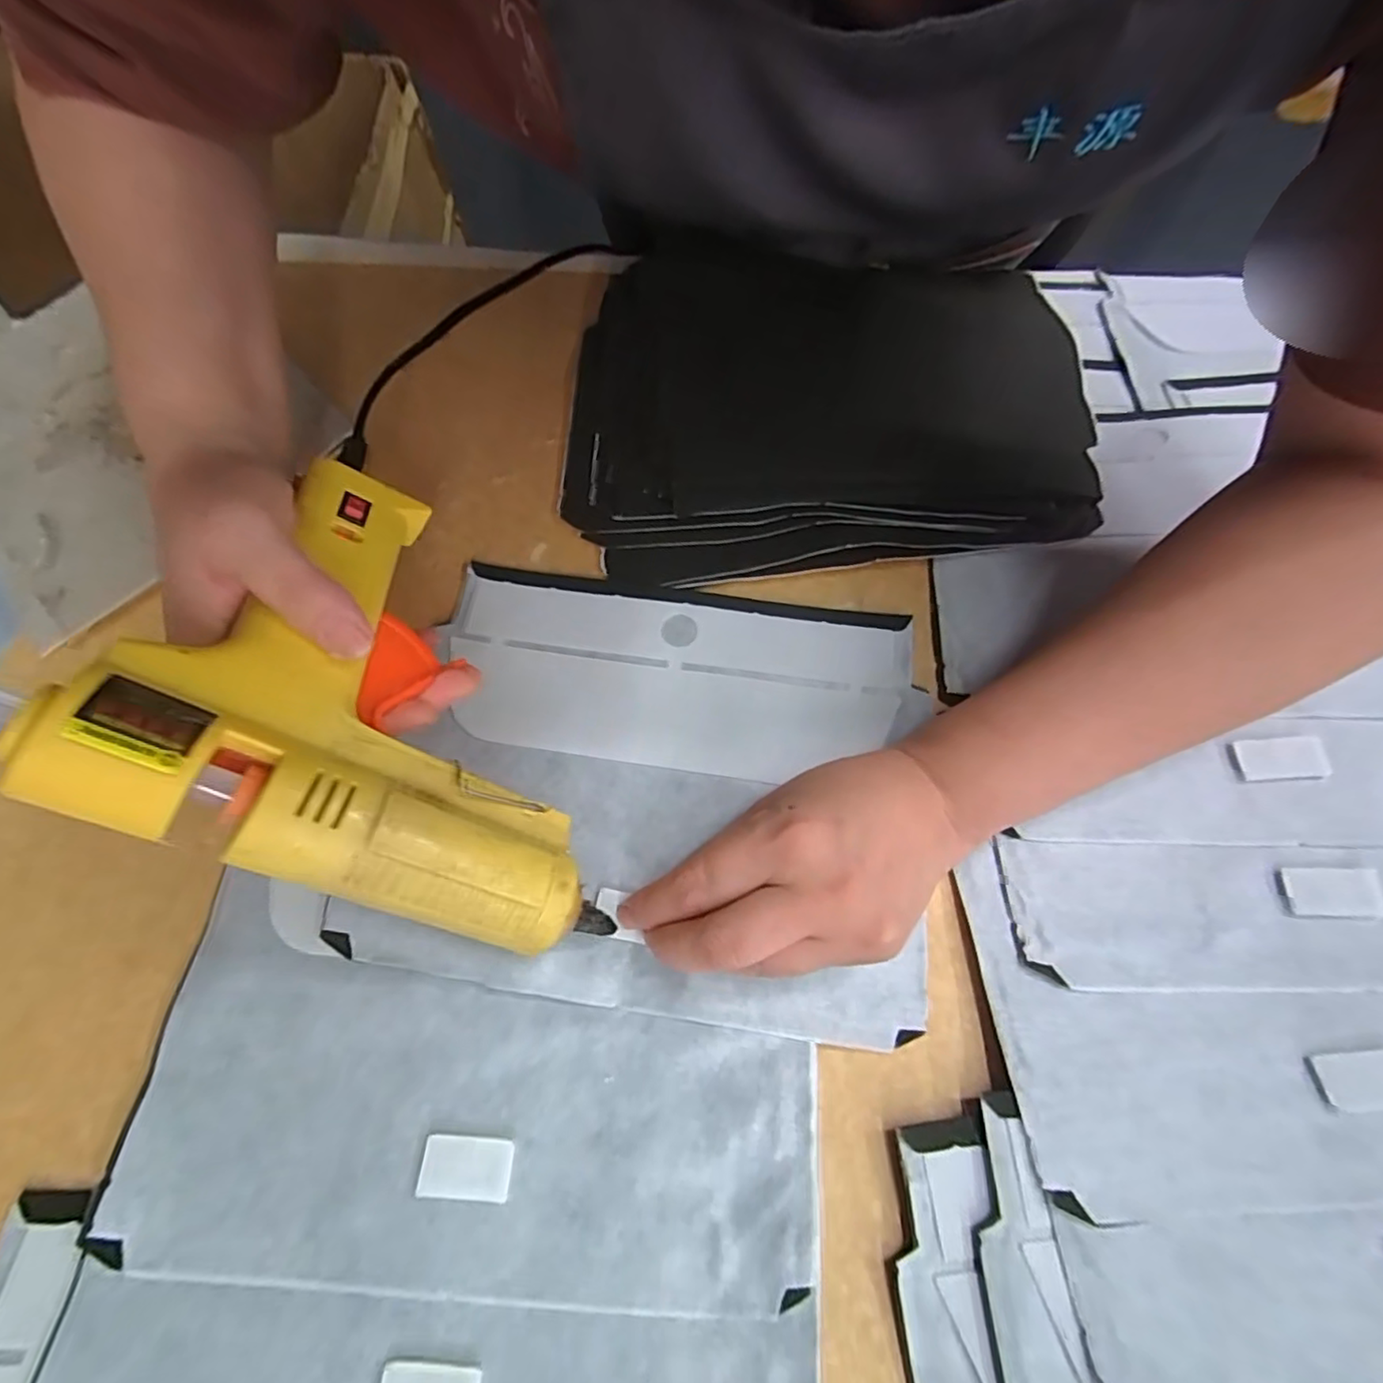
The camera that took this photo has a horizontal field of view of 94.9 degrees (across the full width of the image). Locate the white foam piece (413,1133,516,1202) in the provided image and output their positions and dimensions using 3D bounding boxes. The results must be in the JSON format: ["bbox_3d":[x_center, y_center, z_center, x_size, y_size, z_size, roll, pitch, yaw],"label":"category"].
[{"bbox_3d":[-0.083,0.175,0.233,0.033,0.005,0.019,3,65,1],"label":"white foam piece"}]

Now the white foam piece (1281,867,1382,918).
[{"bbox_3d":[0.261,0.081,0.258,0.033,0.008,0.019,2,65,0],"label":"white foam piece"}]

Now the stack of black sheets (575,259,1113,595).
[{"bbox_3d":[0.077,-0.174,0.374,0.295,0.041,0.240,1,65,0],"label":"stack of black sheets"}]

